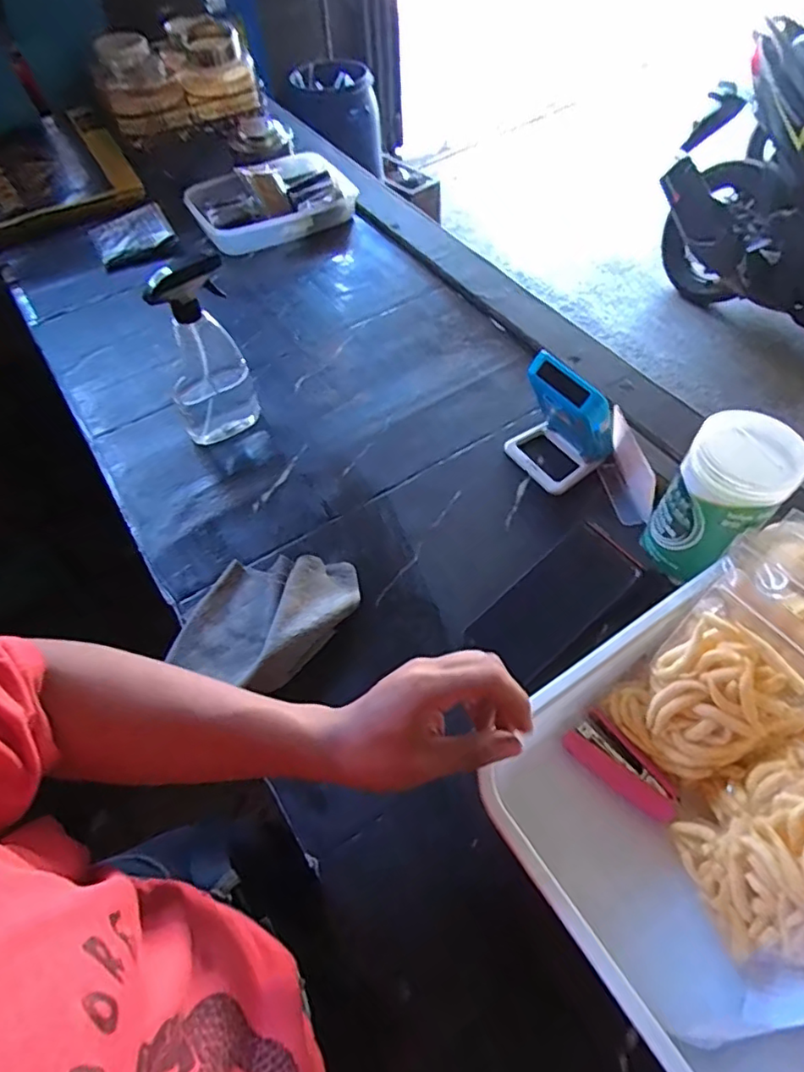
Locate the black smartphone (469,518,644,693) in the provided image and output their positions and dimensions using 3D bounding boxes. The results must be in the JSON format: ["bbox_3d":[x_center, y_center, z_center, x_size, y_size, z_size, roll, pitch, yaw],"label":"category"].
[{"bbox_3d":[0.151,0.066,0.582,0.167,0.014,0.077,-45,78,5],"label":"black smartphone"}]

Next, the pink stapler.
[{"bbox_3d":[0.192,0.203,0.510,0.046,0.016,0.099,-35,62,-18],"label":"pink stapler"}]

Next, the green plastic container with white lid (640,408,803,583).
[{"bbox_3d":[0.299,-0.032,0.563,0.095,0.150,0.098,-1,57,2],"label":"green plastic container with white lid"}]

